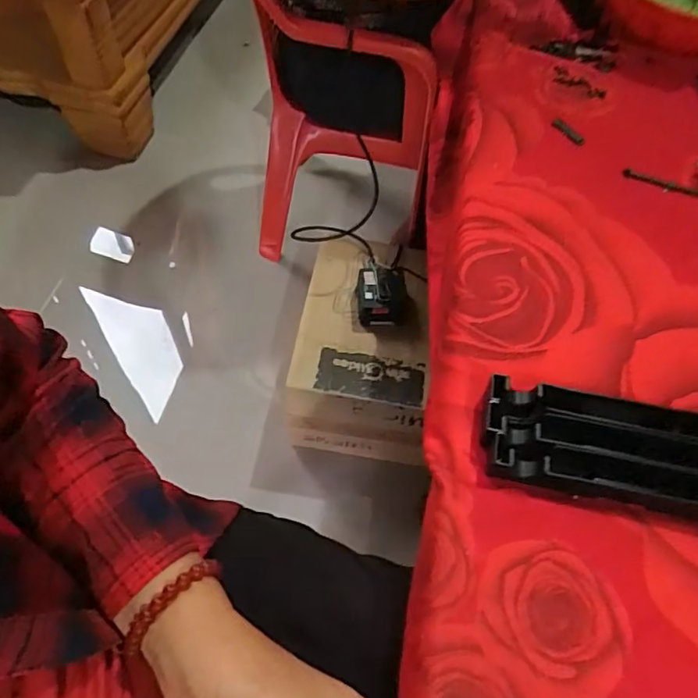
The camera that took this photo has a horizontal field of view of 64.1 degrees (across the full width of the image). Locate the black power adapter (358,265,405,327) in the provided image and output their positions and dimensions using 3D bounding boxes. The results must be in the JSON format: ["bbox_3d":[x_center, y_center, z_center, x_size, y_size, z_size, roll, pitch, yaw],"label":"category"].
[{"bbox_3d":[0.051,-0.085,0.874,0.073,0.035,0.098,0,56,-4],"label":"black power adapter"}]

